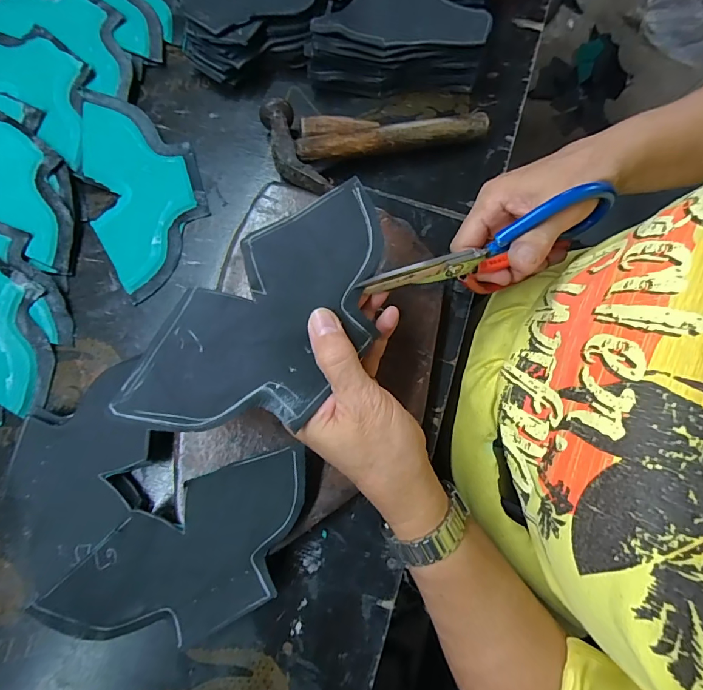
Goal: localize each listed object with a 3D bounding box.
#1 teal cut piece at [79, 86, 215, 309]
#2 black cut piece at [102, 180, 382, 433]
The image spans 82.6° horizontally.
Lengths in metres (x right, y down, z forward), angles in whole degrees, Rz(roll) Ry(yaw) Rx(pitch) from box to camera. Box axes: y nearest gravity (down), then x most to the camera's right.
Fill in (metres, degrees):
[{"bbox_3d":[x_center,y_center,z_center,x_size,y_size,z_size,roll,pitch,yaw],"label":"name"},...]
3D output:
[{"bbox_3d":[-0.178,-0.137,0.347,0.090,0.006,0.187,-17,82,-6],"label":"teal cut piece"},{"bbox_3d":[-0.040,-0.013,0.226,0.089,0.006,0.177,41,81,1],"label":"black cut piece"}]

